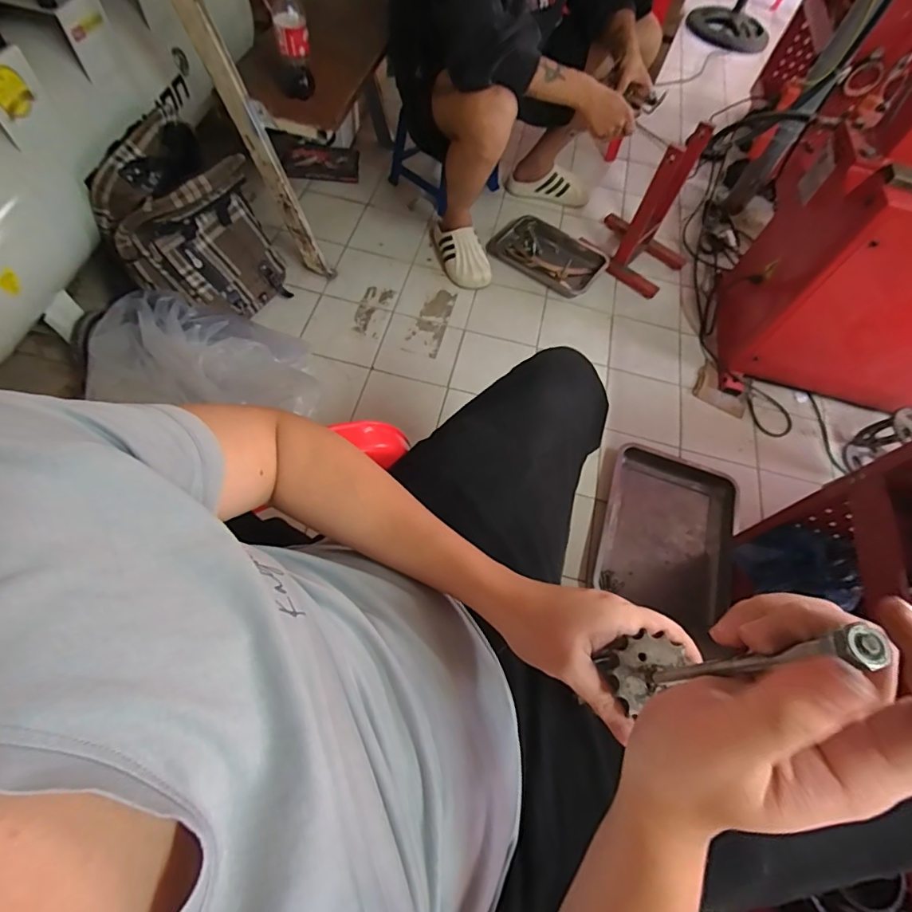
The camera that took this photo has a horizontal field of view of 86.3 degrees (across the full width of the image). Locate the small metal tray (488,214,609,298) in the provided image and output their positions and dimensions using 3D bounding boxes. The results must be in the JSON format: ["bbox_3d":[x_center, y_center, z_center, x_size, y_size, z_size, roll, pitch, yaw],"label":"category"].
[{"bbox_3d":[0.283,-0.610,1.463,0.325,0.045,0.219,33,64,11],"label":"small metal tray"}]

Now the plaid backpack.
[{"bbox_3d":[-0.569,-0.487,1.056,0.304,0.354,0.225,-28,68,-15],"label":"plaid backpack"}]

